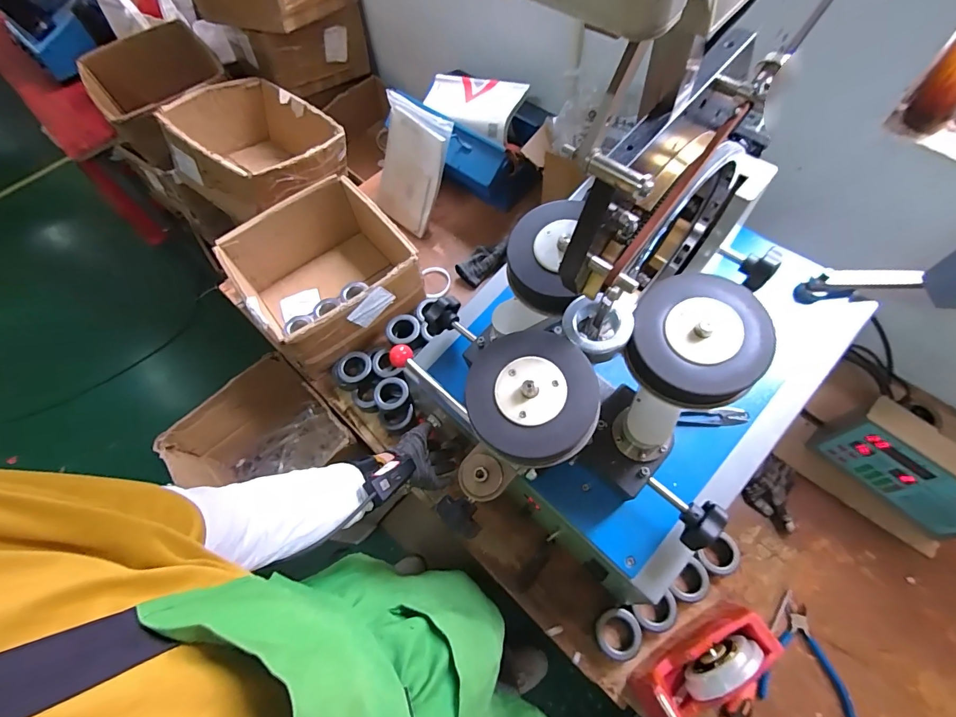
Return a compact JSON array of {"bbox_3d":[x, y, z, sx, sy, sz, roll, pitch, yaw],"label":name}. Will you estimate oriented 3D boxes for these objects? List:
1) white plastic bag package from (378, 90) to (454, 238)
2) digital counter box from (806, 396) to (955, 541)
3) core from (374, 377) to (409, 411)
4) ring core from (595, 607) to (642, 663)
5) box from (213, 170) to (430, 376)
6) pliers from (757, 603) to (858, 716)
[{"bbox_3d":[-0.170,-0.466,1.018,0.171,0.272,0.032,35,41,10],"label":"white plastic bag package"},{"bbox_3d":[0.711,0.179,0.682,0.077,0.148,0.227,-39,67,-15],"label":"digital counter box"},{"bbox_3d":[-0.171,0.069,0.824,0.065,0.016,0.063,-2,63,3],"label":"core"},{"bbox_3d":[0.219,0.430,0.652,0.066,0.025,0.069,-2,63,3],"label":"ring core"},{"bbox_3d":[-0.327,-0.183,0.928,0.336,0.194,0.327,-35,66,-13],"label":"box"},{"bbox_3d":[0.480,0.473,0.636,0.128,0.019,0.142,-12,63,-2],"label":"pliers"}]

